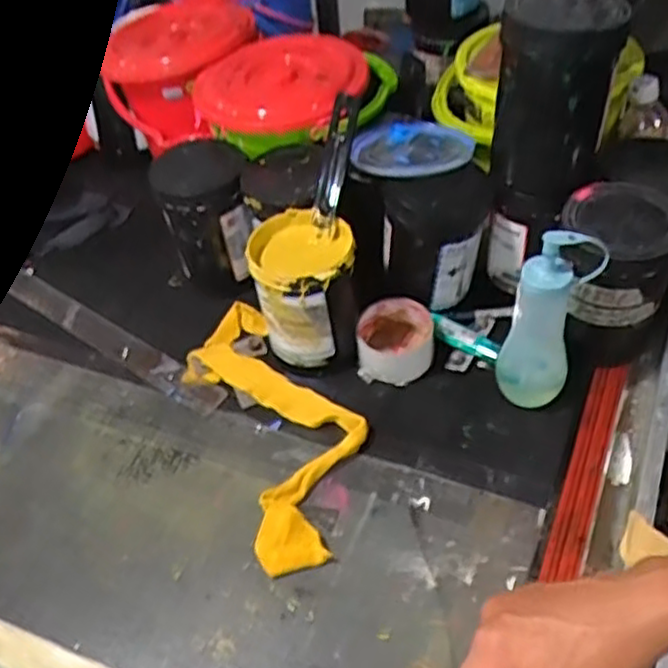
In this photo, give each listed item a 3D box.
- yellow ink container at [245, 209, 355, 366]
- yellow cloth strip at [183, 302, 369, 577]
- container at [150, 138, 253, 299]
[{"bbox_3d":[-0.027,-0.038,0.759,0.103,0.157,0.089,-3,46,4],"label":"yellow ink container"},{"bbox_3d":[-0.057,0.087,0.746,0.141,0.043,0.321,-22,47,-13],"label":"yellow cloth strip"},{"bbox_3d":[-0.147,-0.132,0.858,0.104,0.178,0.091,-10,46,-2],"label":"container"}]

